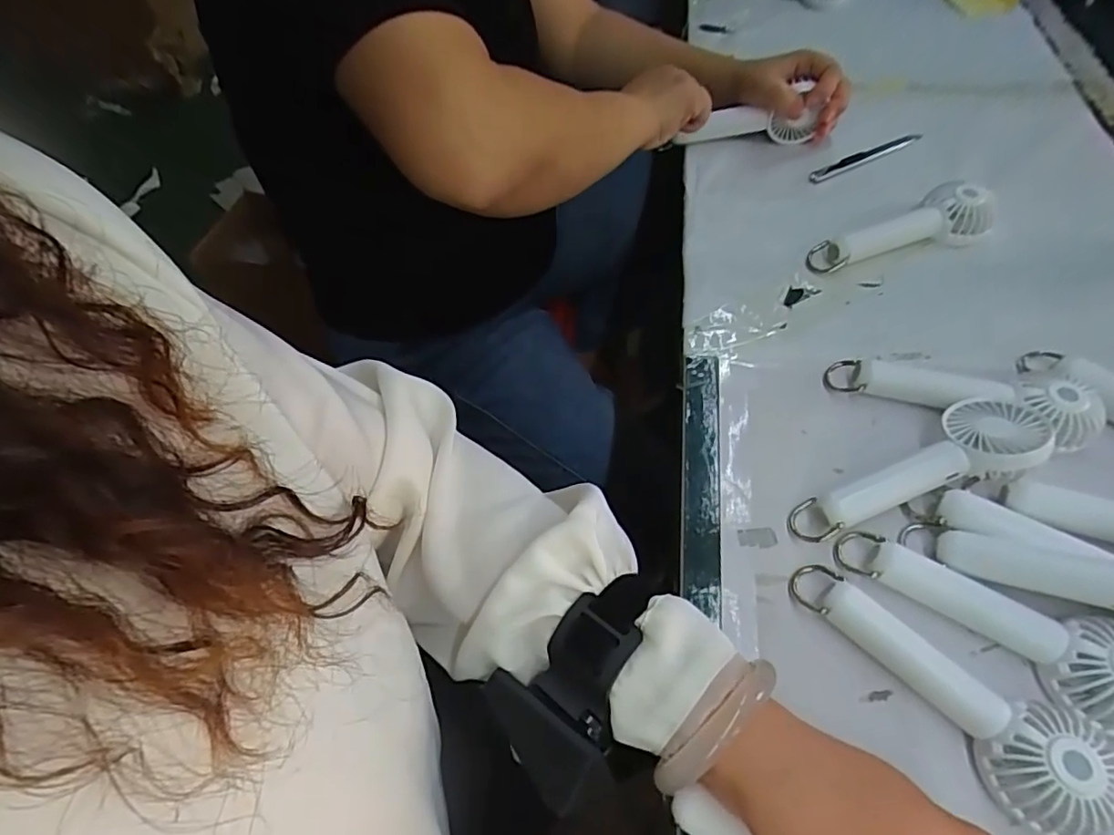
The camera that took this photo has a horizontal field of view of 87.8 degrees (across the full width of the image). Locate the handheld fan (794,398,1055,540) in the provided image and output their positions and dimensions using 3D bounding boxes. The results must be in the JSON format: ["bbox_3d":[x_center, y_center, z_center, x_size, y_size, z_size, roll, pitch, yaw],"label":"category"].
[{"bbox_3d":[0.229,0.037,0.360,0.164,0.044,0.052,-26,59,-13],"label":"handheld fan"}]

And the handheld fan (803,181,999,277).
[{"bbox_3d":[0.290,-0.161,0.490,0.155,0.036,0.044,-12,57,-5],"label":"handheld fan"}]

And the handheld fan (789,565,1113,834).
[{"bbox_3d":[0.198,0.141,0.304,0.158,0.031,0.059,33,64,22],"label":"handheld fan"}]

